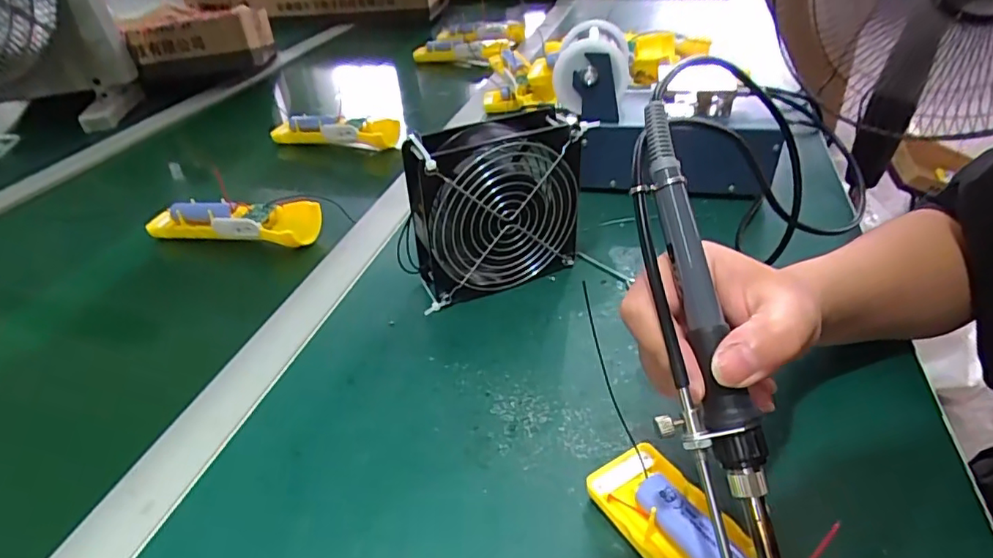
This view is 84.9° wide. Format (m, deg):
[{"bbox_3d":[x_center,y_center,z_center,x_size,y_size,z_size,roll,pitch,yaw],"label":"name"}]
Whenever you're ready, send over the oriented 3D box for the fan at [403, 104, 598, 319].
[{"bbox_3d":[-0.004,-0.050,0.404,0.130,0.128,0.045,-18,39,-19],"label":"fan"}]

